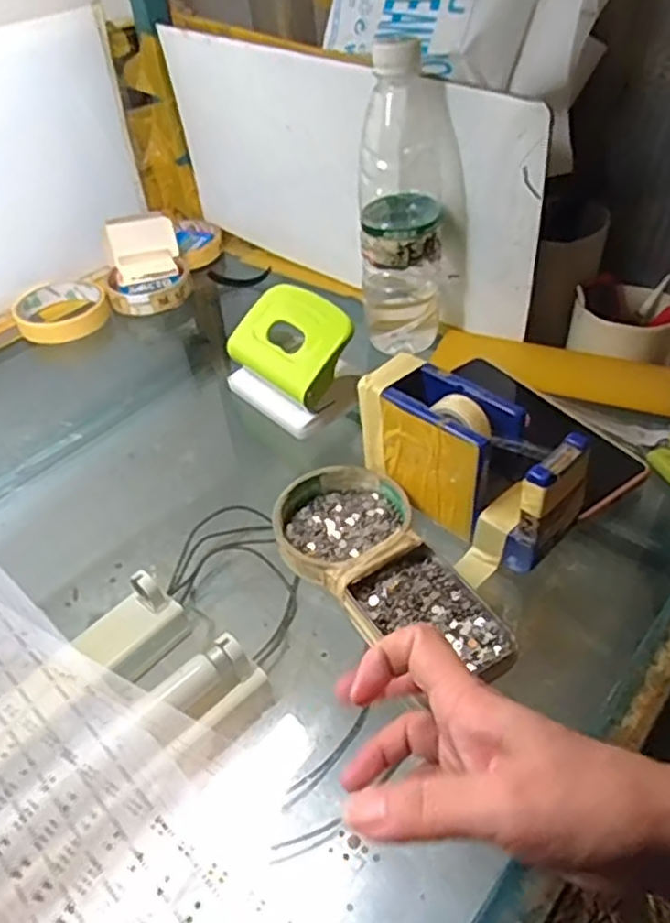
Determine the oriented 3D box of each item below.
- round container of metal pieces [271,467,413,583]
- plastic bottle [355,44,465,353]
[{"bbox_3d":[0.005,0.039,0.425,0.082,0.020,0.083,-3,43,3],"label":"round container of metal pieces"},{"bbox_3d":[0.060,-0.193,0.534,0.077,0.220,0.081,0,42,7],"label":"plastic bottle"}]

